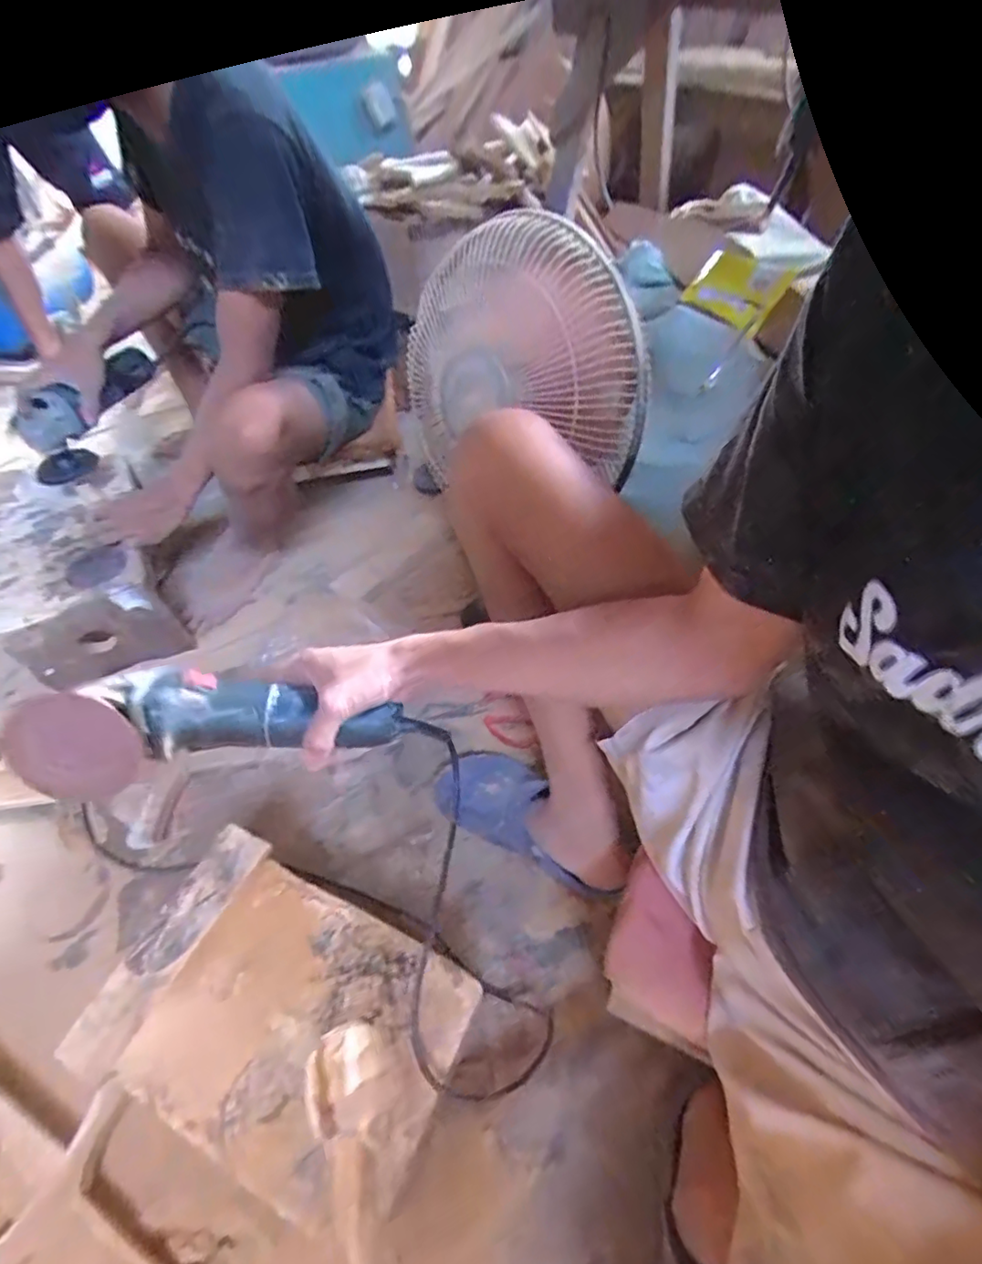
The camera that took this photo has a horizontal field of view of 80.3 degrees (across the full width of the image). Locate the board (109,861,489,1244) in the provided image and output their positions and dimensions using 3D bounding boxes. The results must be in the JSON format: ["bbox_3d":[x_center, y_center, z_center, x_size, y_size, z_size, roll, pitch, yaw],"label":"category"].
[{"bbox_3d":[-0.168,0.362,0.532,0.261,0.019,0.210,20,56,18],"label":"board"}]

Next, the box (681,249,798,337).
[{"bbox_3d":[0.348,-0.492,0.829,0.124,0.024,0.108,36,87,24],"label":"box"}]

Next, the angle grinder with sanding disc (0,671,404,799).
[{"bbox_3d":[-0.231,0.074,0.503,0.294,0.075,0.076,-2,50,-18],"label":"angle grinder with sanding disc"}]

